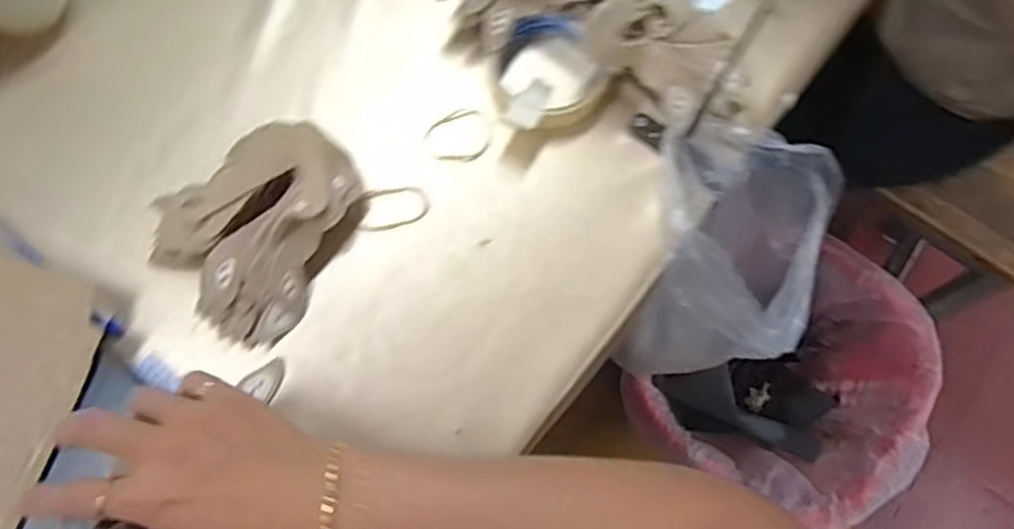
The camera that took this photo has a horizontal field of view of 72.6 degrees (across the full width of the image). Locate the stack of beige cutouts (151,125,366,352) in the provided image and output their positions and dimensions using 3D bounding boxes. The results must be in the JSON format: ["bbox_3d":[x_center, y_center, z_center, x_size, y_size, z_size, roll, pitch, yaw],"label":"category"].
[{"bbox_3d":[-0.162,-0.025,0.469,0.137,0.034,0.119,-38,81,-10],"label":"stack of beige cutouts"}]

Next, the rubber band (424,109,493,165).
[{"bbox_3d":[-0.035,-0.094,0.509,0.052,0.004,0.040,-32,80,-9],"label":"rubber band"}]

